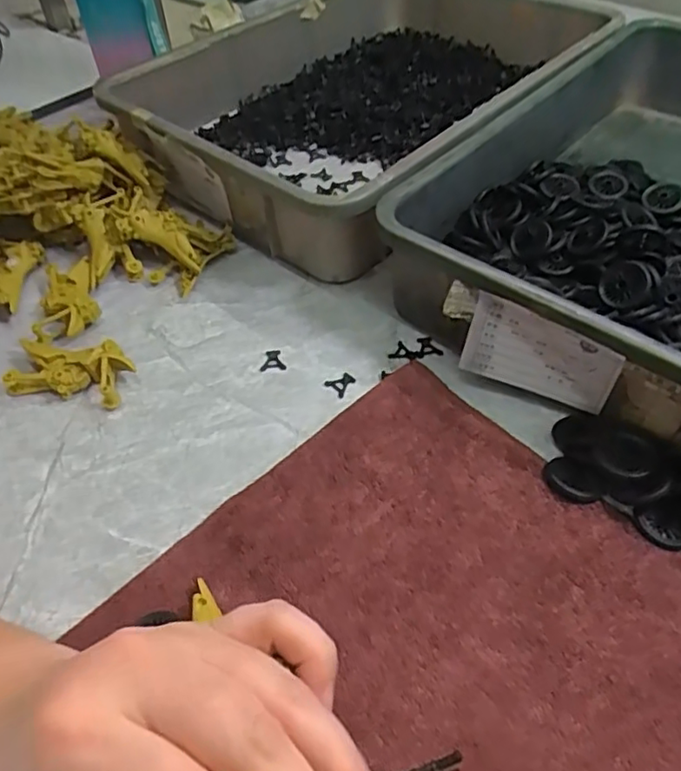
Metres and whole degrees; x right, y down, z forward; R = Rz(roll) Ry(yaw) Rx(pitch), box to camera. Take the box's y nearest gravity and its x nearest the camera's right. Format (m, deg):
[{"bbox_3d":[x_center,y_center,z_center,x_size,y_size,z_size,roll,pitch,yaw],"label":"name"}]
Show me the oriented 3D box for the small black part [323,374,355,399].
[{"bbox_3d":[-0.001,-0.002,0.487,0.019,0.004,0.022,27,56,25],"label":"small black part"}]

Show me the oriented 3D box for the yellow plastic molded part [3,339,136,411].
[{"bbox_3d":[-0.218,-0.012,0.490,0.096,0.028,0.044,7,50,10],"label":"yellow plastic molded part"}]

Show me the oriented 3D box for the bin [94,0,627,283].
[{"bbox_3d":[0.041,-0.344,0.710,0.412,0.114,0.514,29,57,26],"label":"bin"}]

